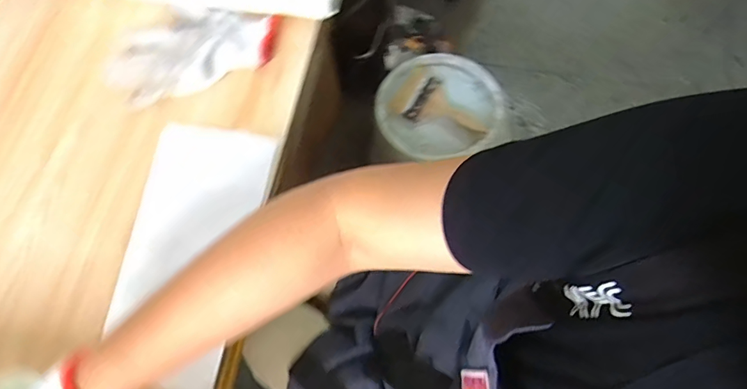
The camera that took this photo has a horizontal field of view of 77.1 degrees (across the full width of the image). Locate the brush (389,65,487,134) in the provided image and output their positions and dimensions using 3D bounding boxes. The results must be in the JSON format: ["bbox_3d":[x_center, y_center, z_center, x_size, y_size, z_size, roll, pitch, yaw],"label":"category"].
[{"bbox_3d":[0.136,-0.169,0.925,0.182,0.029,0.106,33,74,14],"label":"brush"}]

